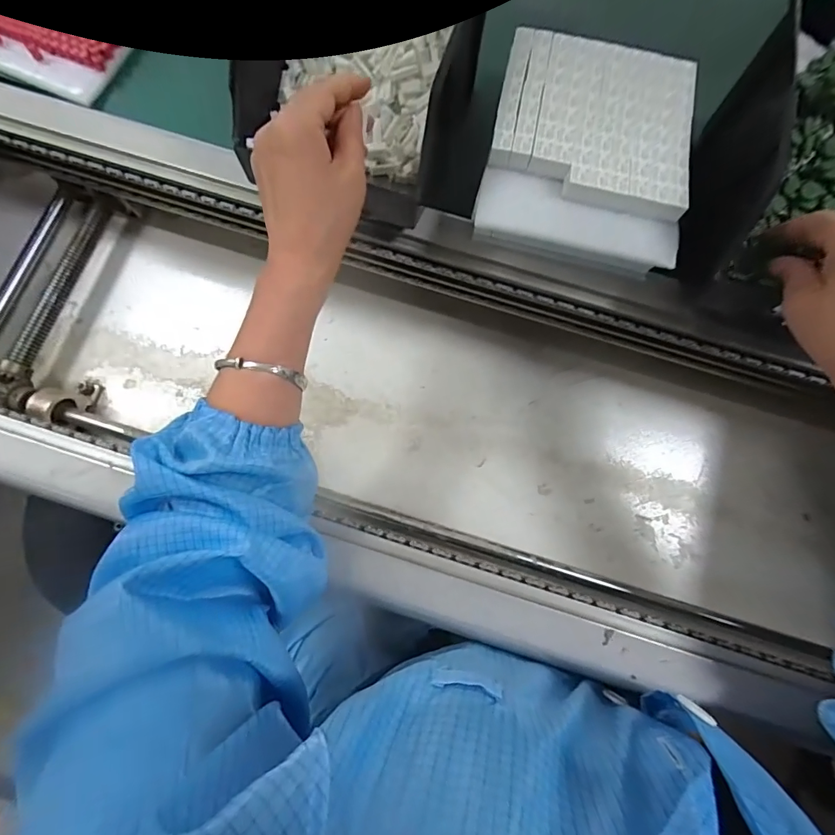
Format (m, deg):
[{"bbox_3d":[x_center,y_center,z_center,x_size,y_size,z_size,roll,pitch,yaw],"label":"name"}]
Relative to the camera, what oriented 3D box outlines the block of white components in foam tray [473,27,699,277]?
[{"bbox_3d":[0.140,-0.221,0.370,0.158,0.063,0.193,12,78,1],"label":"block of white components in foam tray"}]

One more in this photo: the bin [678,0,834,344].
[{"bbox_3d":[0.319,-0.185,0.334,0.147,0.096,0.222,16,78,2],"label":"bin"}]

